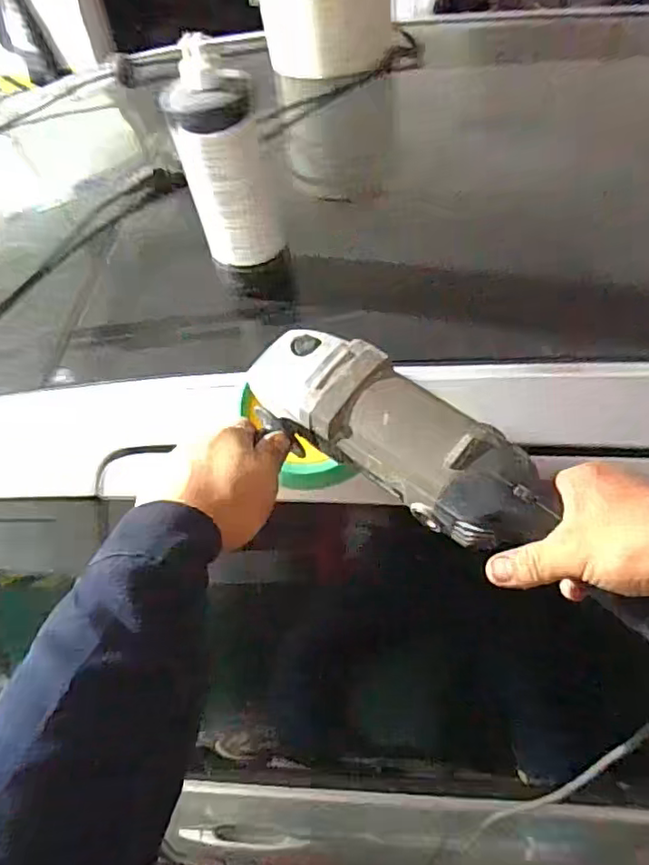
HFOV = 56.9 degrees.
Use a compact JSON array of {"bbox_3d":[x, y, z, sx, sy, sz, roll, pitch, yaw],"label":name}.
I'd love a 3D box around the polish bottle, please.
[{"bbox_3d":[-0.093,-0.249,0.638,0.093,0.271,0.064,-10,50,-2],"label":"polish bottle"}]

